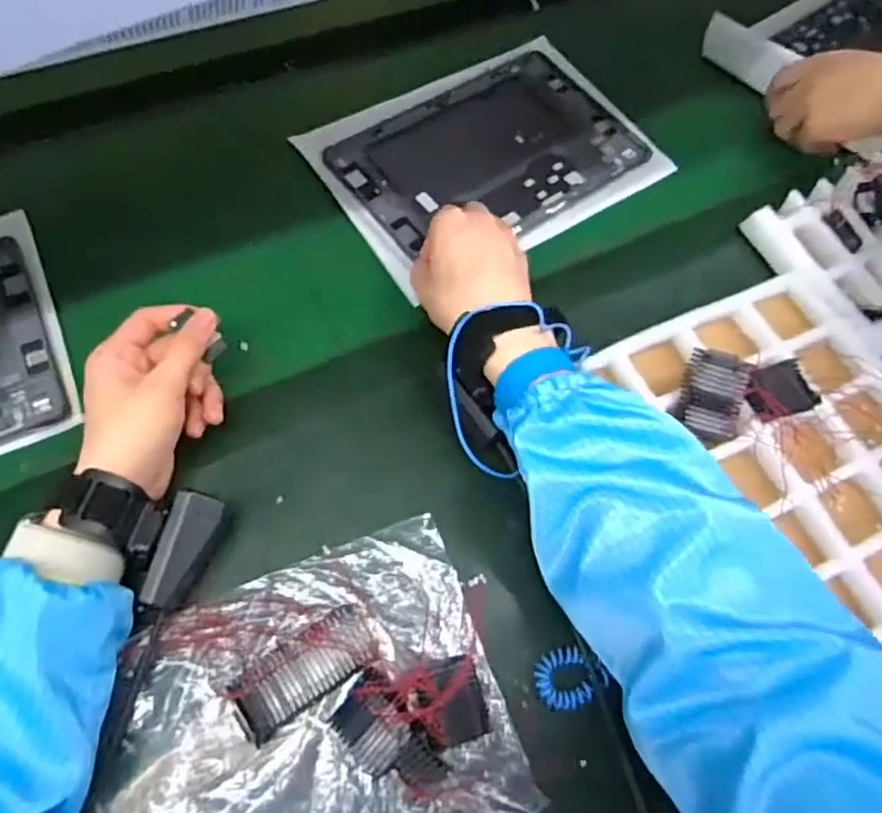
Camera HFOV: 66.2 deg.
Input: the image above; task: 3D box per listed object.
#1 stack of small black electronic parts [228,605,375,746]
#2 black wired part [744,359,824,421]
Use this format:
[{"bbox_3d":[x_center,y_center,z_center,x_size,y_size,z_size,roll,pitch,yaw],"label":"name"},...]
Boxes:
[{"bbox_3d":[-0.078,0.153,0.393,0.084,0.021,0.037,-32,71,-19],"label":"stack of small black electronic parts"},{"bbox_3d":[0.241,-0.011,0.476,0.047,0.015,0.037,-15,66,-12],"label":"black wired part"}]

